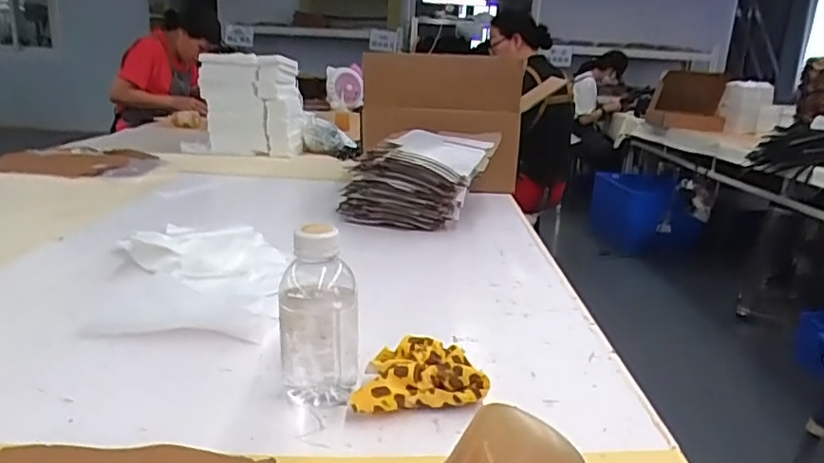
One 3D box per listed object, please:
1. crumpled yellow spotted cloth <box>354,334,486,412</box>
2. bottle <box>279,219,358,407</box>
[{"bbox_3d":[0.004,0.130,0.539,0.118,0.048,0.065,1,16,-10],"label":"crumpled yellow spotted cloth"},{"bbox_3d":[-0.082,0.079,0.524,0.069,0.161,0.066,1,16,-11],"label":"bottle"}]

